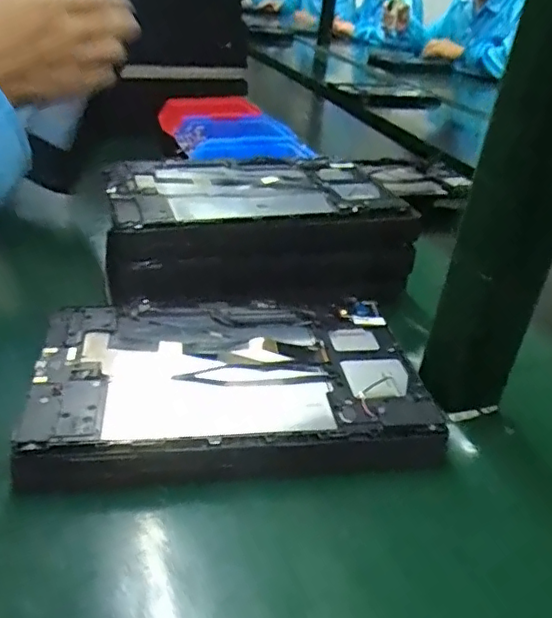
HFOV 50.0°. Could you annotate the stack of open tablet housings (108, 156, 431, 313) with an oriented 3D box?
[{"bbox_3d":[-0.022,-0.076,0.517,0.264,0.063,0.175,-3,30,-14],"label":"stack of open tablet housings"}]

